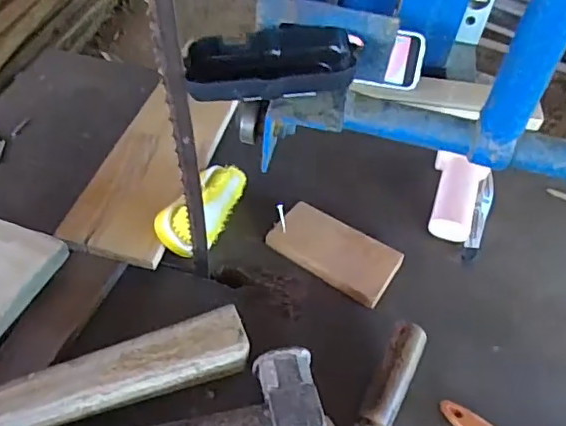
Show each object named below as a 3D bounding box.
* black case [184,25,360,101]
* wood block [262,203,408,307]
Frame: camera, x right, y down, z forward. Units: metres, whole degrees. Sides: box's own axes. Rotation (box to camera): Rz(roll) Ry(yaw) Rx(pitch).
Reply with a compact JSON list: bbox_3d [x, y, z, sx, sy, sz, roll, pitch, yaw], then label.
[{"bbox_3d":[-0.008,-0.099,0.375,0.110,0.028,0.057,-6,49,-11],"label":"black case"},{"bbox_3d":[0.055,0.040,0.590,0.130,0.016,0.072,29,51,19],"label":"wood block"}]

